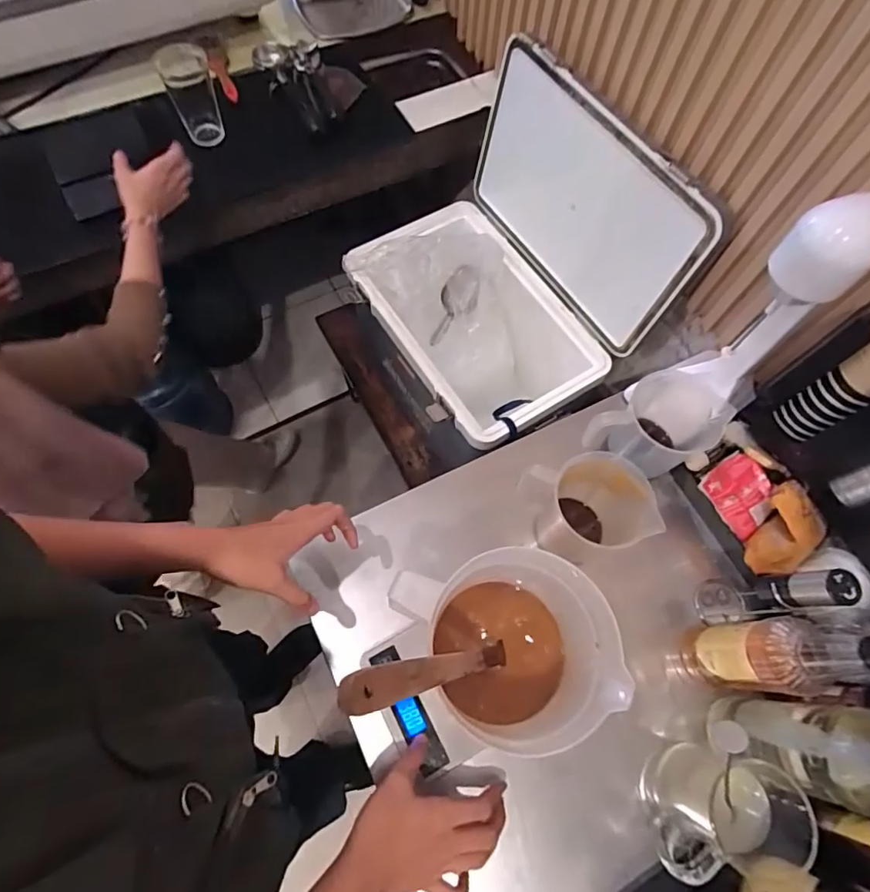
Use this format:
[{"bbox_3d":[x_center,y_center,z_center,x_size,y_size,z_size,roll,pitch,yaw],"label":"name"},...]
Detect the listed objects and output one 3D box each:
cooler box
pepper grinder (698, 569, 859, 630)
[{"bbox_3d":[0.104,-0.289,0.961,0.417,0.582,0.492,-29,72,-13],"label":"cooler box"},{"bbox_3d":[0.381,0.171,0.587,0.042,0.233,0.054,-7,68,-6],"label":"pepper grinder"}]

